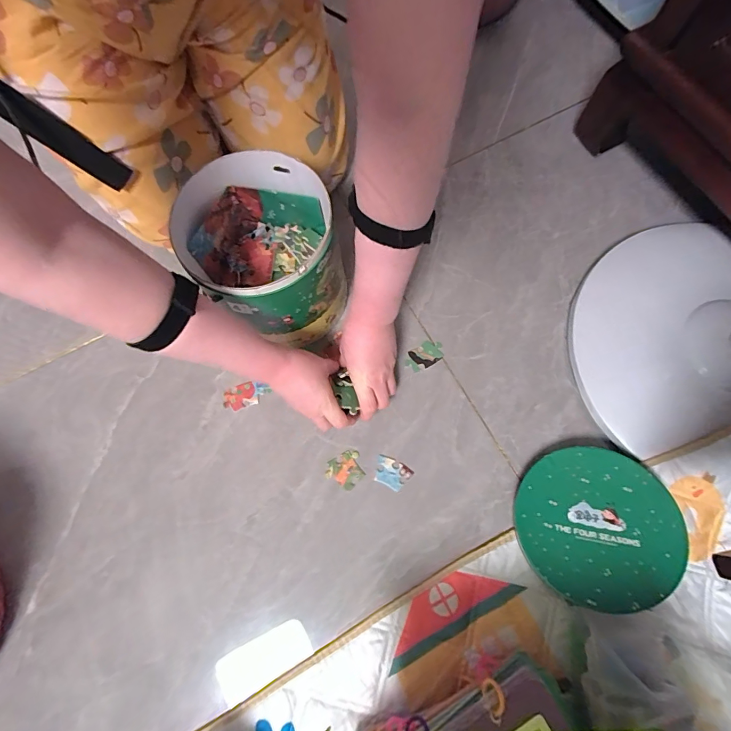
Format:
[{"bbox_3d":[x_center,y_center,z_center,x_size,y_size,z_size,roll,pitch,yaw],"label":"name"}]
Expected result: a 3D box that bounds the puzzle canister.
[{"bbox_3d":[-0.121,-0.135,0.517,0.164,0.166,0.176,0,73,1],"label":"puzzle canister"}]

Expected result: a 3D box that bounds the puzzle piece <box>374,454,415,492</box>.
[{"bbox_3d":[0.035,0.142,0.531,0.047,0.004,0.034,26,75,9],"label":"puzzle piece"}]

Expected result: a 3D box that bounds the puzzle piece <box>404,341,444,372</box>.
[{"bbox_3d":[0.084,-0.014,0.578,0.059,0.005,0.034,-33,75,-8],"label":"puzzle piece"}]

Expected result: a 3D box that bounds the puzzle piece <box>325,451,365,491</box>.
[{"bbox_3d":[-0.026,0.139,0.534,0.048,0.004,0.044,-31,75,-8],"label":"puzzle piece"}]

